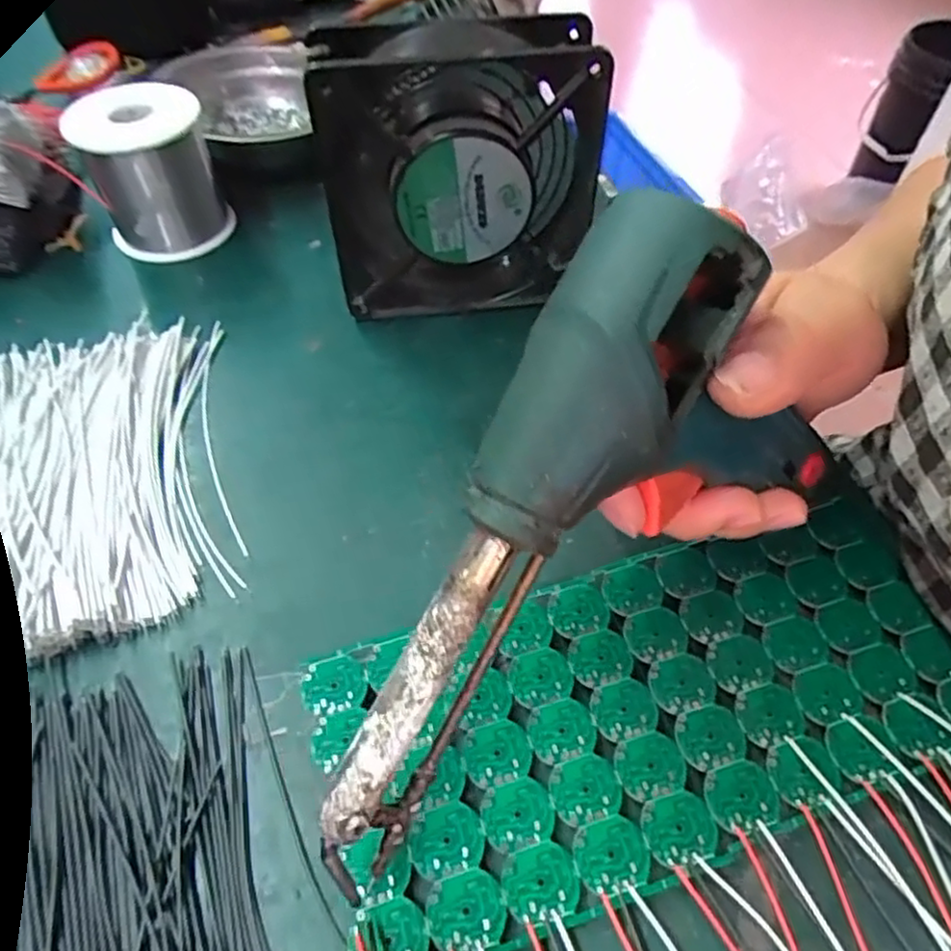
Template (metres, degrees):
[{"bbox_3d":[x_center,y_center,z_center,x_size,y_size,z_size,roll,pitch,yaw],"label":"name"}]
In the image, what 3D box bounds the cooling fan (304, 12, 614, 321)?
[{"bbox_3d":[-0.009,-0.131,0.314,0.120,0.125,0.045,-3,51,-7],"label":"cooling fan"}]

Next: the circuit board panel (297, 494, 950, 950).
[{"bbox_3d":[0.057,0.071,0.221,0.209,0.004,0.091,-14,54,-12],"label":"circuit board panel"}]

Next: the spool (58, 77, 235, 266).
[{"bbox_3d":[-0.175,-0.165,0.367,0.066,0.069,0.069,-16,54,-16],"label":"spool"}]

